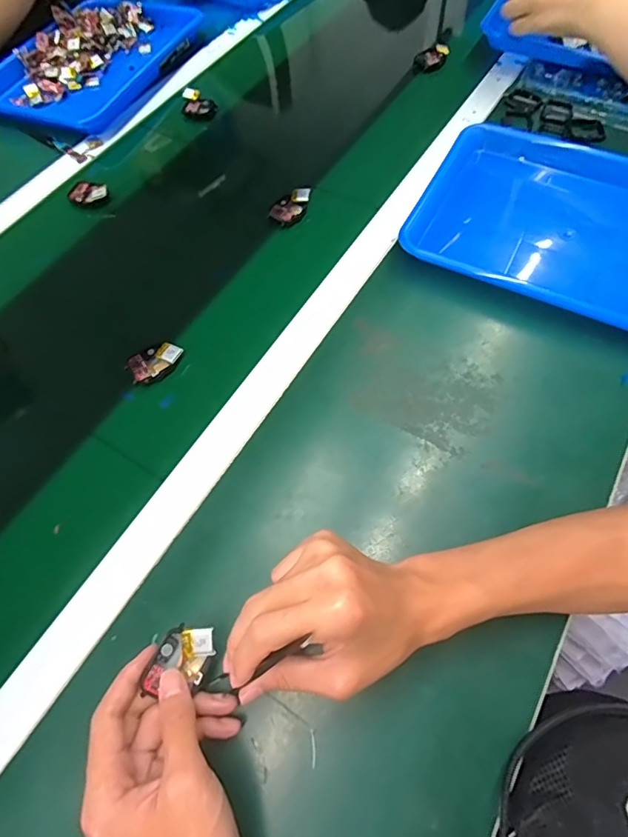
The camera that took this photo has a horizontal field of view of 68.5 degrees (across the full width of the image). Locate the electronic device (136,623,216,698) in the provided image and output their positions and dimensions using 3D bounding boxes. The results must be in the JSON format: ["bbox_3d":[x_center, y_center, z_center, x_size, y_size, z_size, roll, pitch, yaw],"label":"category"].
[{"bbox_3d":[-0.088,0.165,0.316,0.036,0.016,0.046,33,64,-20],"label":"electronic device"}]

